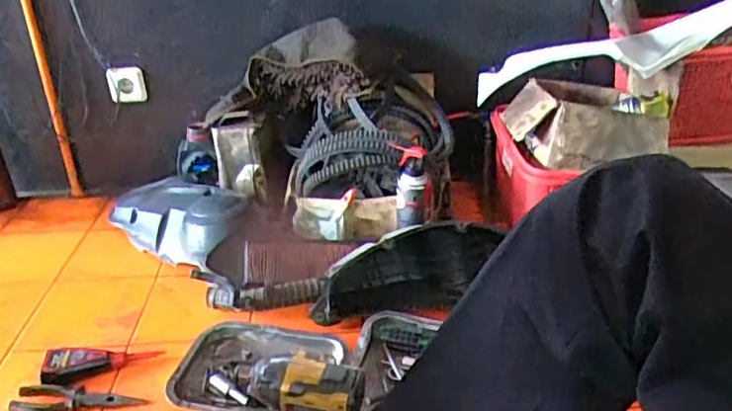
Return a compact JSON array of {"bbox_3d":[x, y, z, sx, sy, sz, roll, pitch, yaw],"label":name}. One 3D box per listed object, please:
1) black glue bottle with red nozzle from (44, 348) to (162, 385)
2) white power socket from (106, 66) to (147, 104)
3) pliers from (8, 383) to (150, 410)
[{"bbox_3d":[-0.423,0.254,0.959,0.174,0.033,0.066,-5,29,-6],"label":"black glue bottle with red nozzle"},{"bbox_3d":[-0.598,-0.303,1.497,0.096,0.090,0.020,3,29,7],"label":"white power socket"},{"bbox_3d":[-0.432,0.291,0.903,0.194,0.023,0.039,-2,29,0],"label":"pliers"}]

